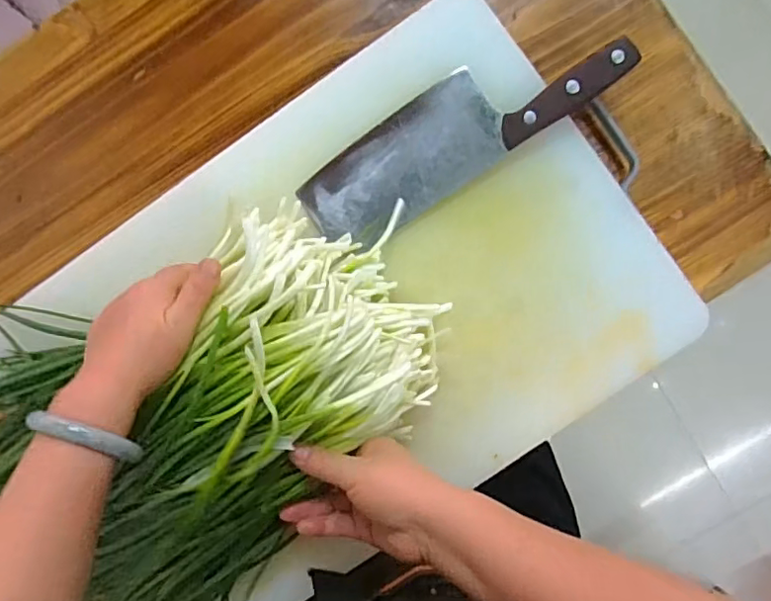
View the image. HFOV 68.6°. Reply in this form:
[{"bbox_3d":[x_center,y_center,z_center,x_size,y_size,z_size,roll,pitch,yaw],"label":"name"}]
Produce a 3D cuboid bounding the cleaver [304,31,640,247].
[{"bbox_3d":[0.062,-0.148,0.487,0.290,0.032,0.083,-32,81,3],"label":"cleaver"}]

